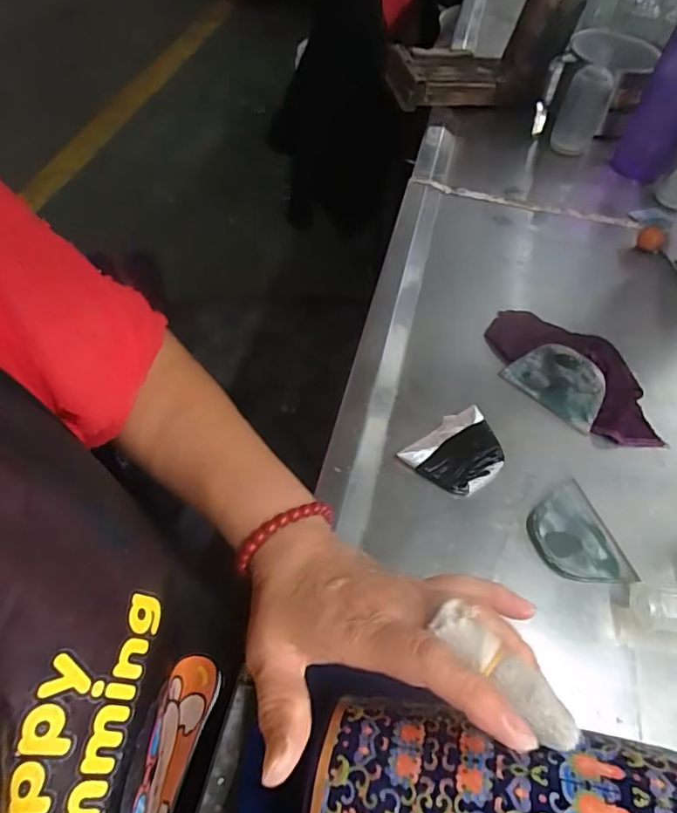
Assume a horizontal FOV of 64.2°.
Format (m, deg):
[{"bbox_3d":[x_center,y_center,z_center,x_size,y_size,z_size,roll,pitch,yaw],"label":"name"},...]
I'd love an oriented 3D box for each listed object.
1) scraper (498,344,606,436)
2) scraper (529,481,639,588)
[{"bbox_3d":[0.197,-0.023,0.481,0.087,0.007,0.055,41,92,26],"label":"scraper"},{"bbox_3d":[0.175,0.097,0.403,0.062,0.009,0.079,-14,54,-10],"label":"scraper"}]

